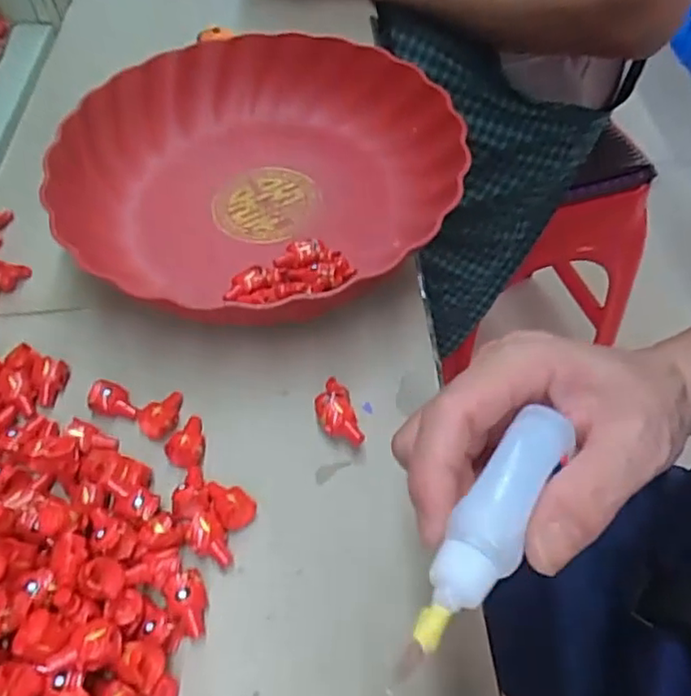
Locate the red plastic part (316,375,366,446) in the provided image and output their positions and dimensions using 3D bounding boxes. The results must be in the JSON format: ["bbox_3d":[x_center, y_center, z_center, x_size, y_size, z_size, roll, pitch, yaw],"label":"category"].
[{"bbox_3d":[-0.005,0.033,0.320,0.018,0.015,0.039,-15,55,-9],"label":"red plastic part"}]

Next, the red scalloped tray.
[{"bbox_3d":[-0.049,-0.110,0.399,0.235,0.048,0.234,7,55,6],"label":"red scalloped tray"}]

